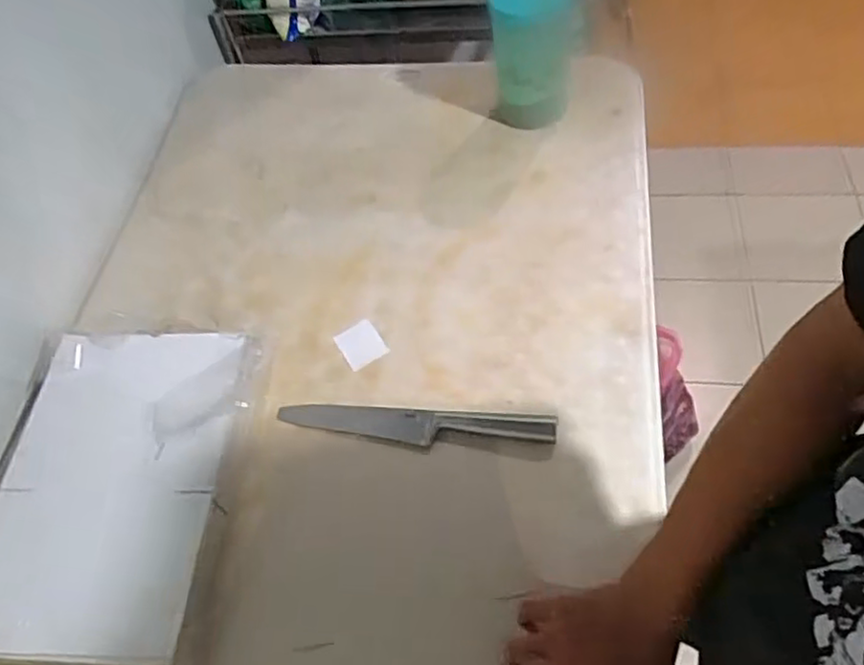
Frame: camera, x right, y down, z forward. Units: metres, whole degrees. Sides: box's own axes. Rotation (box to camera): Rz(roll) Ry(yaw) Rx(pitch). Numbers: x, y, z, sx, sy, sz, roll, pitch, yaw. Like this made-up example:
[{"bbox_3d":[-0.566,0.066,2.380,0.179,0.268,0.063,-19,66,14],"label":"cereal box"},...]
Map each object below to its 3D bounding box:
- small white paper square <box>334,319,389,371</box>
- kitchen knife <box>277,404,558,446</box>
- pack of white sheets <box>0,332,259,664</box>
[{"bbox_3d":[-0.089,0.016,0.837,0.052,0.009,0.061,-27,58,-13],"label":"small white paper square"},{"bbox_3d":[-0.023,0.100,0.751,0.314,0.016,0.041,2,56,11],"label":"kitchen knife"},{"bbox_3d":[-0.337,0.152,0.720,0.233,0.053,0.364,1,56,10],"label":"pack of white sheets"}]

